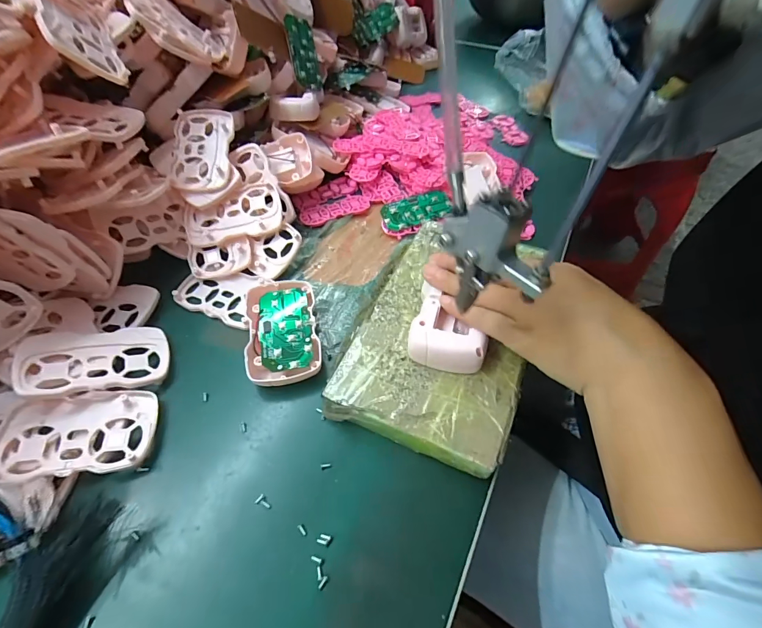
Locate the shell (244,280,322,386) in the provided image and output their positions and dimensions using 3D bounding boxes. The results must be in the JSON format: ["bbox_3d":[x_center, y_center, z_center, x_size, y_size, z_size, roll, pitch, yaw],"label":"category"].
[{"bbox_3d":[-0.079,0.010,0.302,0.053,0.021,0.105,-8,53,-8],"label":"shell"}]

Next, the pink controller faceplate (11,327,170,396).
[{"bbox_3d":[-0.204,0.032,0.271,0.088,0.004,0.054,-2,49,-31],"label":"pink controller faceplate"}]

